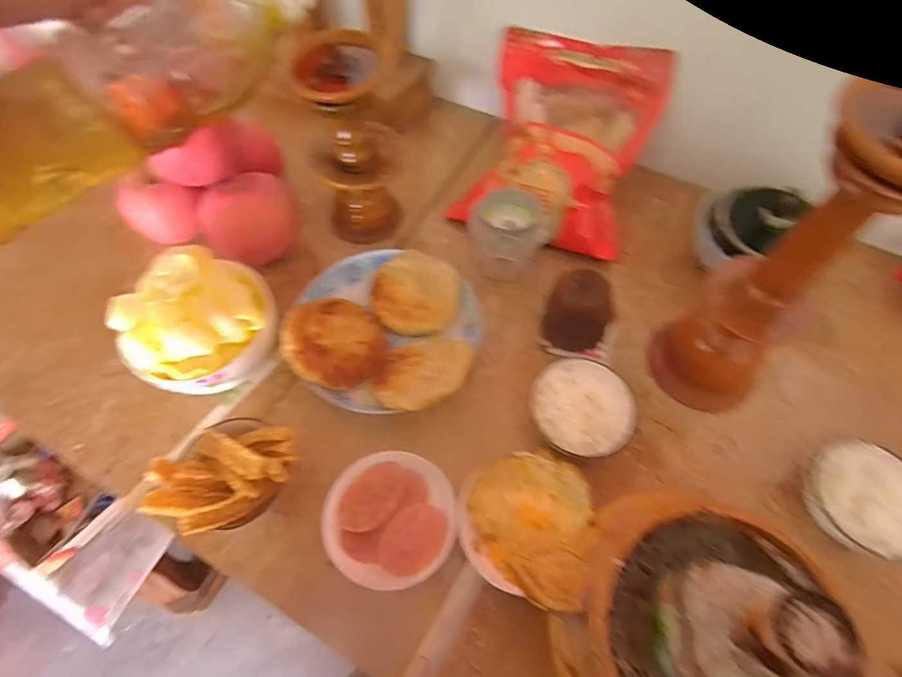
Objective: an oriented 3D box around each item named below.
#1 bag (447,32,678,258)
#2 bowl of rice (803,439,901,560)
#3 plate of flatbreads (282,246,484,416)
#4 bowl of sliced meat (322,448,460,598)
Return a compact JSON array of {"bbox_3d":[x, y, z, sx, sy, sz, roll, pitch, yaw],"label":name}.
[{"bbox_3d":[0.120,-0.199,0.533,0.183,0.120,0.208,14,61,8],"label":"bag"},{"bbox_3d":[0.318,0.125,0.384,0.084,0.059,0.080,0,60,0],"label":"bowl of rice"},{"bbox_3d":[-0.061,-0.010,0.470,0.171,0.049,0.170,0,60,0],"label":"plate of flatbreads"},{"bbox_3d":[-0.048,0.145,0.397,0.102,0.025,0.101,0,60,0],"label":"bowl of sliced meat"}]

